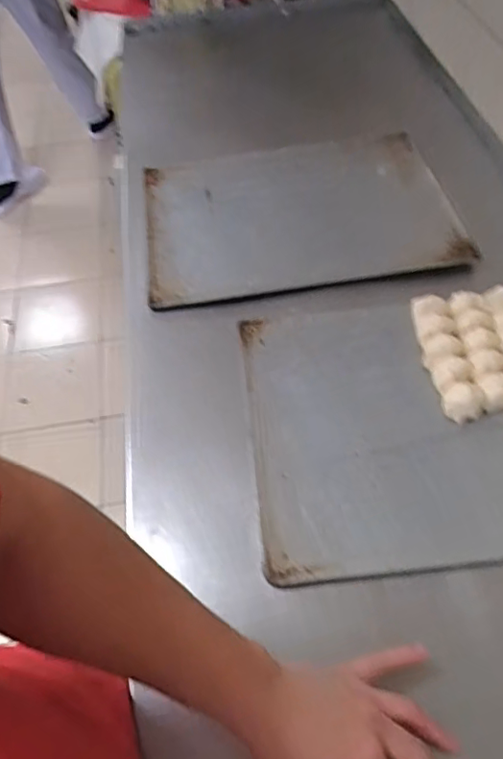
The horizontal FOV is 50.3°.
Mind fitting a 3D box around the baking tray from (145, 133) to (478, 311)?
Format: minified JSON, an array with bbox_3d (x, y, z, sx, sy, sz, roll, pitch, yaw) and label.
[{"bbox_3d":[0.068,-0.258,0.814,0.449,0.023,0.333,-8,52,-2],"label":"baking tray"}]

